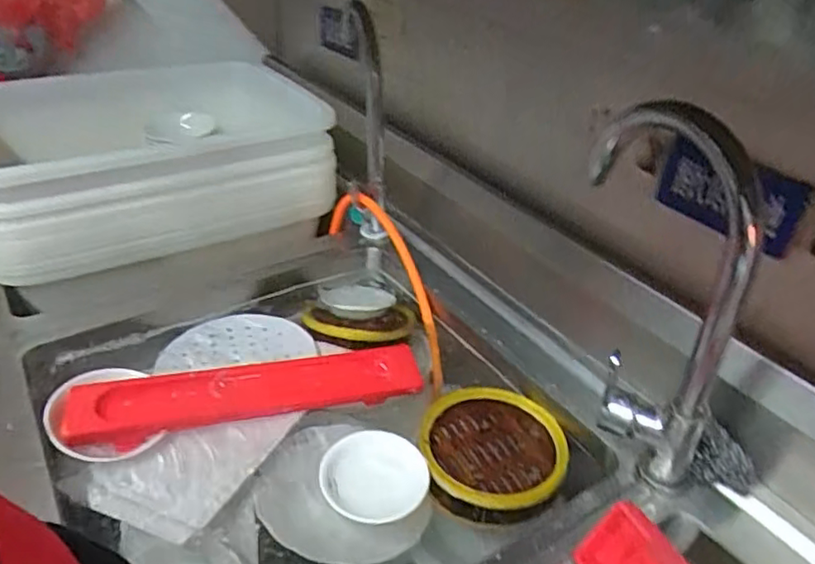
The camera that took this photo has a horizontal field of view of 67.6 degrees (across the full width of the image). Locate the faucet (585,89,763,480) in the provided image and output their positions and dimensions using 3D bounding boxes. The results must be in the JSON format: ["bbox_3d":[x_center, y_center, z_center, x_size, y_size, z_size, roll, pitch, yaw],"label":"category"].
[{"bbox_3d":[0.223,0.009,0.581,0.075,0.335,0.197,-5,35,-16],"label":"faucet"}]

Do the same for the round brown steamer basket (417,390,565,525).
[{"bbox_3d":[0.098,0.188,0.690,0.158,0.034,0.166,4,34,-3],"label":"round brown steamer basket"}]

